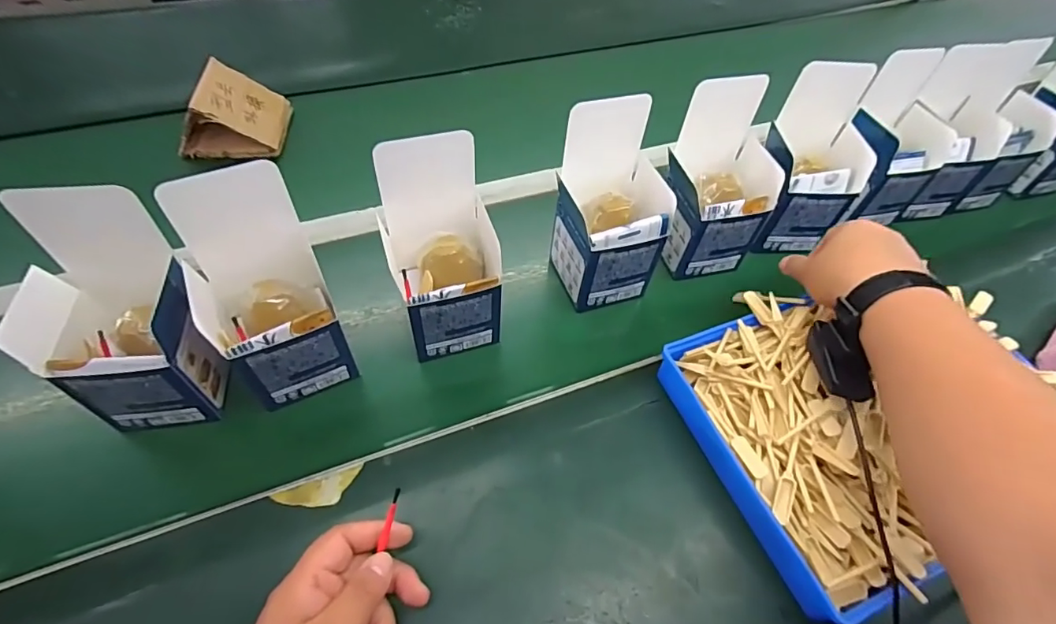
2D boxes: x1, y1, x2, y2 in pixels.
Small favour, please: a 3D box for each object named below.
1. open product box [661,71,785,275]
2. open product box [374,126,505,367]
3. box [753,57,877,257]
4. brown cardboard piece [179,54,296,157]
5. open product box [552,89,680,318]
[{"bbox_3d":[0.193,-0.128,0.516,0.099,0.165,0.096,-9,56,-9],"label":"open product box"},{"bbox_3d":[-0.073,-0.046,0.443,0.101,0.177,0.093,-13,57,-11],"label":"open product box"},{"bbox_3d":[0.303,-0.158,0.551,0.094,0.171,0.109,2,55,-1],"label":"box"},{"bbox_3d":[-0.365,-0.251,0.630,0.108,0.075,0.103,1,55,-1],"label":"brown cardboard piece"},{"bbox_3d":[0.078,-0.097,0.486,0.094,0.167,0.100,-15,57,-12],"label":"open product box"}]

